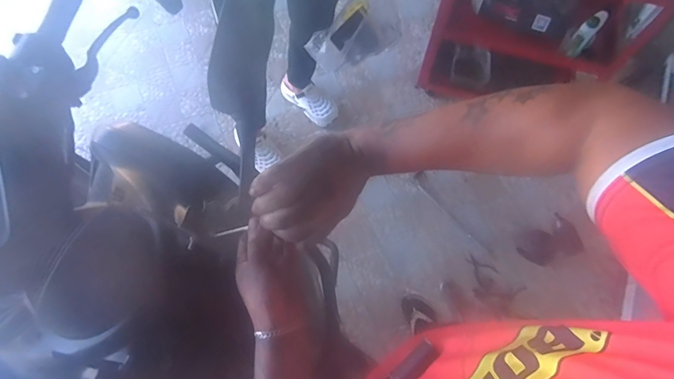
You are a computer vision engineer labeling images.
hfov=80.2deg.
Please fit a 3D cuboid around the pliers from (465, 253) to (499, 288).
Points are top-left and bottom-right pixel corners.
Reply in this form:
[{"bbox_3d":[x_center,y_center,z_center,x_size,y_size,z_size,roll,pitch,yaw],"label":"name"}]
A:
[{"bbox_3d":[0.532,0.291,1.500,0.088,0.012,0.116,-36,75,-12],"label":"pliers"}]

